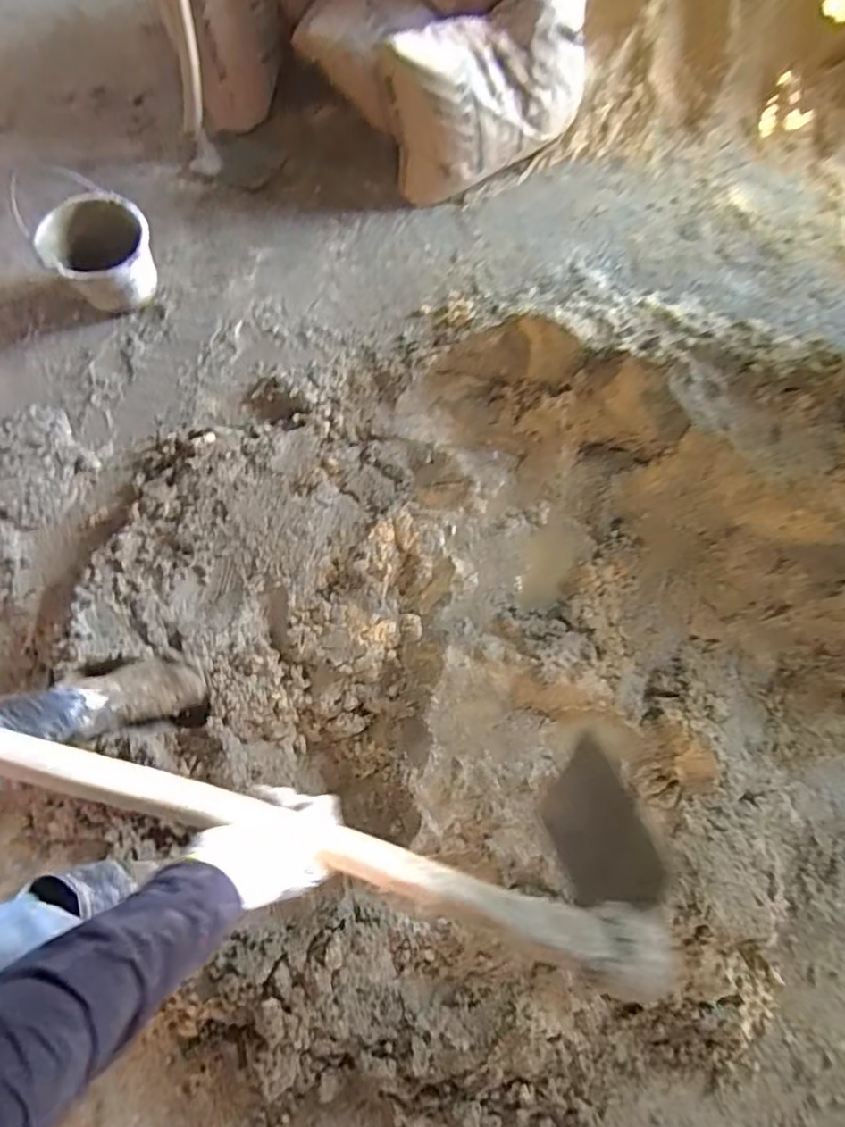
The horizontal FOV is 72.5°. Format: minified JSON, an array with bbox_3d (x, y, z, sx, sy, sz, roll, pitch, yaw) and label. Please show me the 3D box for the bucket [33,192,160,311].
[{"bbox_3d":[-0.738,-0.706,1.350,0.227,0.193,0.264,-33,75,-9],"label":"bucket"}]

